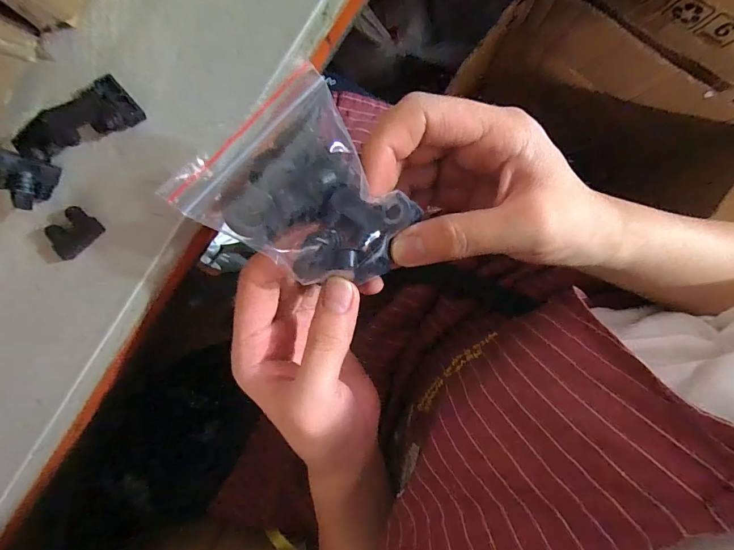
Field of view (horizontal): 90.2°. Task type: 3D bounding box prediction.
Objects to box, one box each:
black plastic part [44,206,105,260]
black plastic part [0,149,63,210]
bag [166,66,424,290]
[{"bbox_3d":[-0.159,-0.023,0.198,0.027,0.006,0.020,-37,92,6],"label":"black plastic part"},{"bbox_3d":[-0.175,-0.048,0.188,0.019,0.021,0.024,19,96,2],"label":"black plastic part"},{"bbox_3d":[-0.028,-0.031,0.168,0.078,0.021,0.087,-41,97,3],"label":"bag"}]

